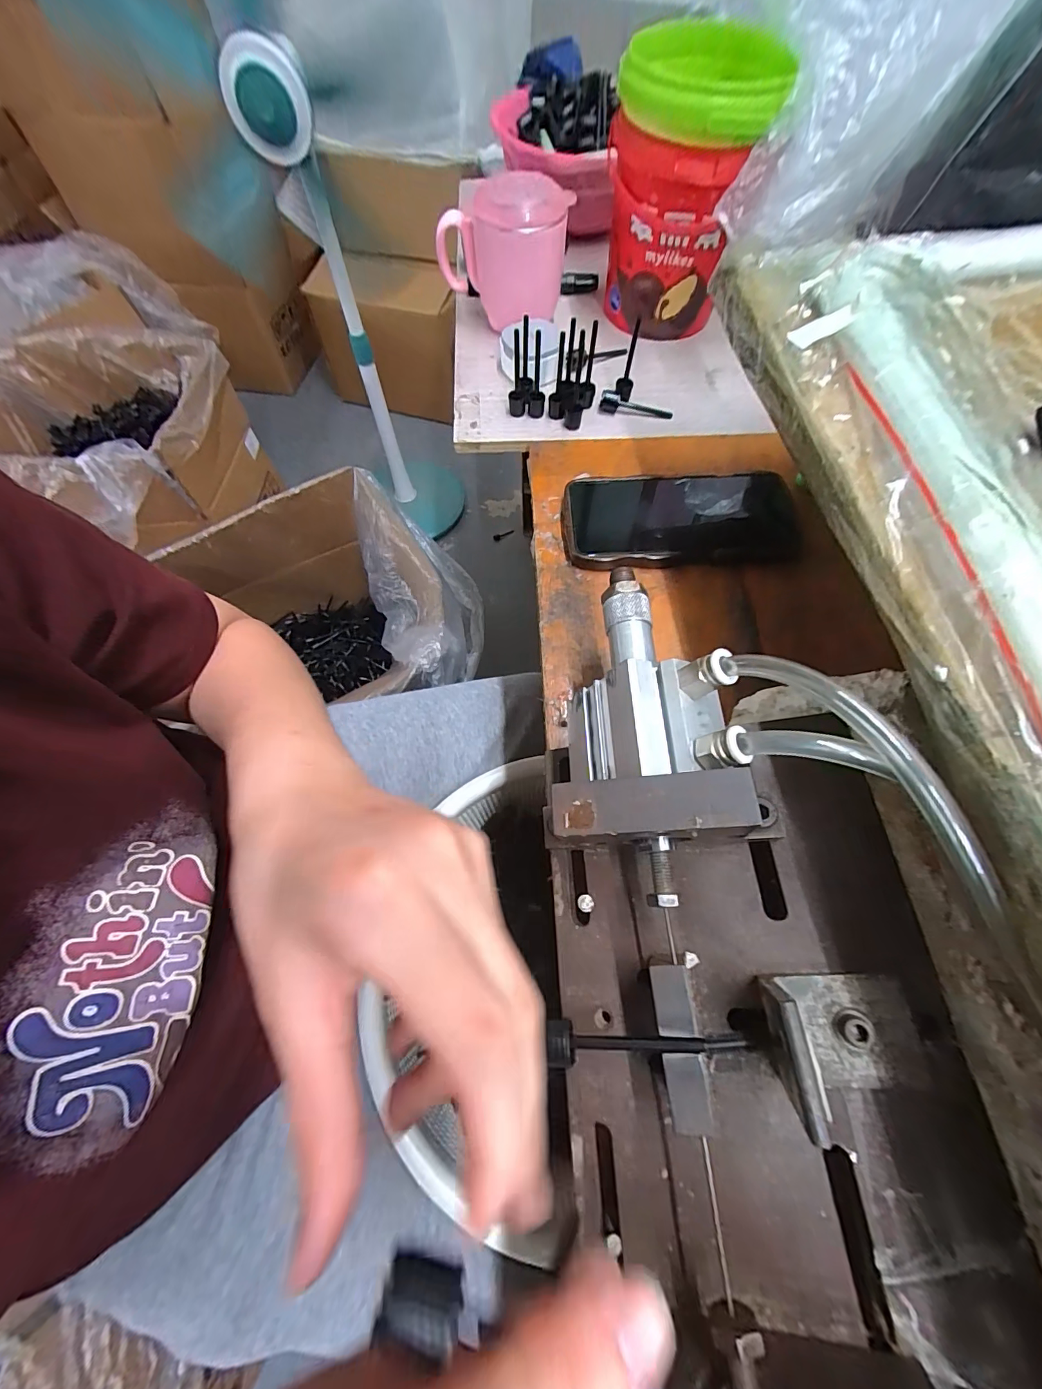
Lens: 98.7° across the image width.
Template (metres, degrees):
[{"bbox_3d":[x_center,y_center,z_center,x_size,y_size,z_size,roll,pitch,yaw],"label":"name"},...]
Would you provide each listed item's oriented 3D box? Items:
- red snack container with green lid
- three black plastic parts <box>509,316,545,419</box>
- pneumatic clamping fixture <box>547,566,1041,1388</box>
[{"bbox_3d":[0.129,-0.415,0.382,0.116,0.156,0.132,8,67,3],"label":"red snack container with green lid"},{"bbox_3d":[0.004,-0.272,0.370,0.029,0.066,0.037,-2,67,-1],"label":"three black plastic parts"},{"bbox_3d":[0.088,0.135,0.168,0.142,0.111,0.421,-2,67,-1],"label":"pneumatic clamping fixture"}]

